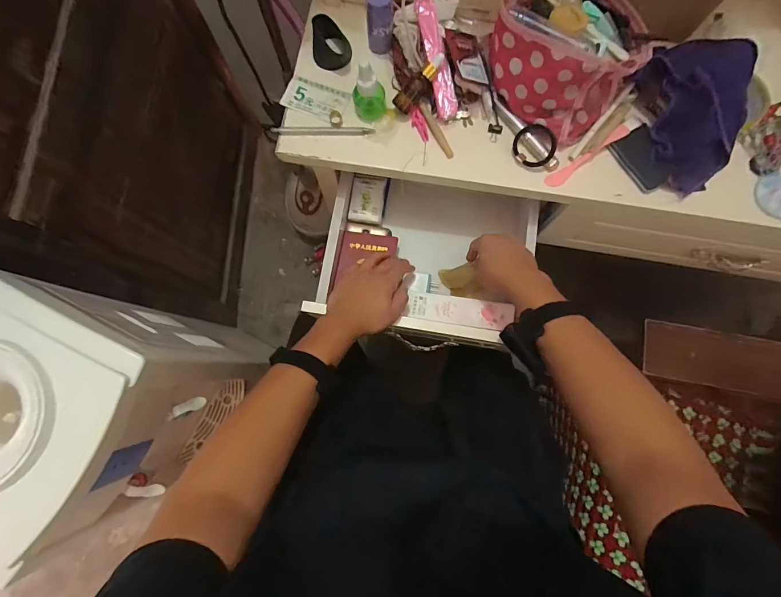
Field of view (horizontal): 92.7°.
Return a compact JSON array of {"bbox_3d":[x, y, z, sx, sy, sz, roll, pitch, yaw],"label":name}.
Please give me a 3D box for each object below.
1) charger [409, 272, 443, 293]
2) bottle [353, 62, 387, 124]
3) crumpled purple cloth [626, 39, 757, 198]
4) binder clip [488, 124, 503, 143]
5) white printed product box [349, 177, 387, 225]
[{"bbox_3d":[0.059,-0.024,0.607,0.047,0.020,0.031,3,79,1],"label":"charger"},{"bbox_3d":[-0.028,-0.267,0.484,0.041,0.067,0.035,-6,79,-1],"label":"bottle"},{"bbox_3d":[0.384,-0.246,0.477,0.125,0.055,0.206,10,79,2],"label":"crumpled purple cloth"},{"bbox_3d":[0.142,-0.226,0.509,0.018,0.004,0.026,14,80,3],"label":"binder clip"},{"bbox_3d":[-0.037,-0.166,0.619,0.054,0.022,0.082,9,79,2],"label":"white printed product box"}]

